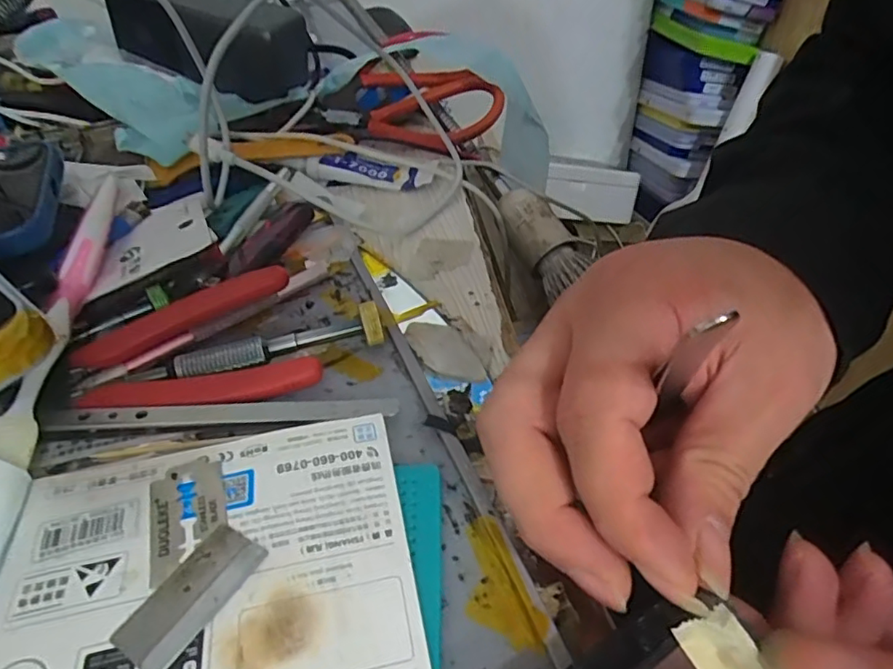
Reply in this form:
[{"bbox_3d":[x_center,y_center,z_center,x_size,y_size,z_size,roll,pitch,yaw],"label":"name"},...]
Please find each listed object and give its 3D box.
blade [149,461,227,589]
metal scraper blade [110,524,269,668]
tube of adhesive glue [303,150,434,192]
[{"bbox_3d":[-0.079,0.055,0.177,0.022,0.004,0.038,-16,43,-14],"label":"blade"},{"bbox_3d":[-0.070,0.071,0.158,0.020,0.004,0.039,22,48,27],"label":"metal scraper blade"},{"bbox_3d":[-0.048,-0.105,0.369,0.077,0.009,0.027,5,39,3],"label":"tube of adhesive glue"}]

